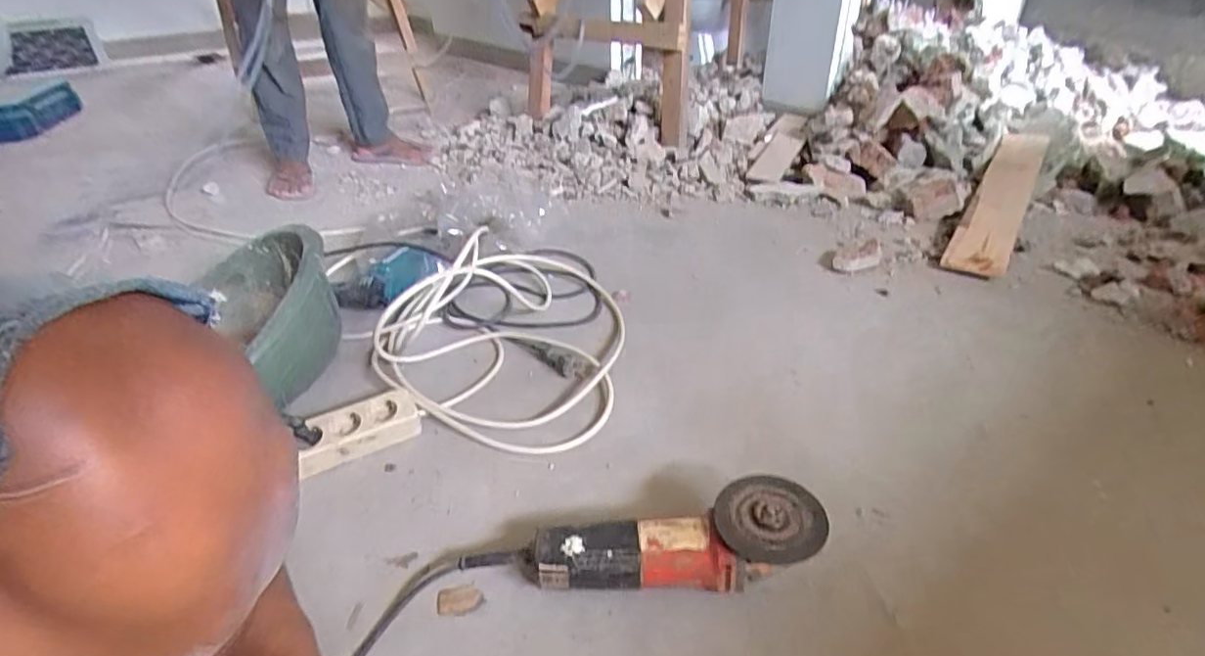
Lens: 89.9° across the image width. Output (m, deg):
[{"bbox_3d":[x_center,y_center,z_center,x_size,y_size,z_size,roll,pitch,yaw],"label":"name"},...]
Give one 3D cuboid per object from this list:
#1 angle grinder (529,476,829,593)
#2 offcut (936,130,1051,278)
[{"bbox_3d":[0.068,0.207,0.585,0.271,0.087,0.092,0,34,3],"label":"angle grinder"},{"bbox_3d":[0.850,-0.296,1.277,0.099,0.030,0.707,18,44,32],"label":"offcut"}]

